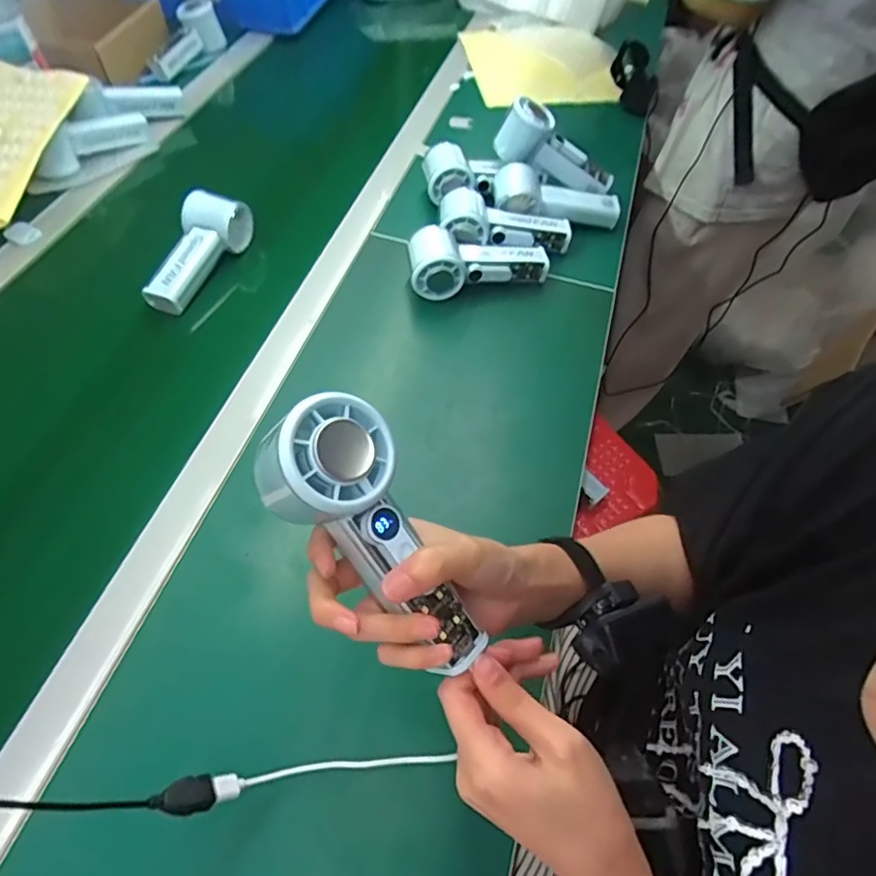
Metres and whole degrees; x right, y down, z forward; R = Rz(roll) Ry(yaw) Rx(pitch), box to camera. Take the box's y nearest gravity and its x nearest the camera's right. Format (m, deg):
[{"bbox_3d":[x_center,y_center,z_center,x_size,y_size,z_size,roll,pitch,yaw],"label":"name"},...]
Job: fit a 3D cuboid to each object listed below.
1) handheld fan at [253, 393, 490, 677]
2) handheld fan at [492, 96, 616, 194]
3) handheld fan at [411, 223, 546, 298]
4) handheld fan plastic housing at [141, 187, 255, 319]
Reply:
[{"bbox_3d":[-0.028,0.048,0.282,0.062,0.043,0.150,-43,112,-28],"label":"handheld fan"},{"bbox_3d":[0.145,-0.345,0.678,0.145,0.056,0.050,31,57,-4],"label":"handheld fan"},{"bbox_3d":[0.047,-0.187,0.615,0.154,0.066,0.054,-5,57,-5],"label":"handheld fan"},{"bbox_3d":[-0.260,-0.204,0.609,0.070,0.048,0.138,8,57,4],"label":"handheld fan plastic housing"}]

